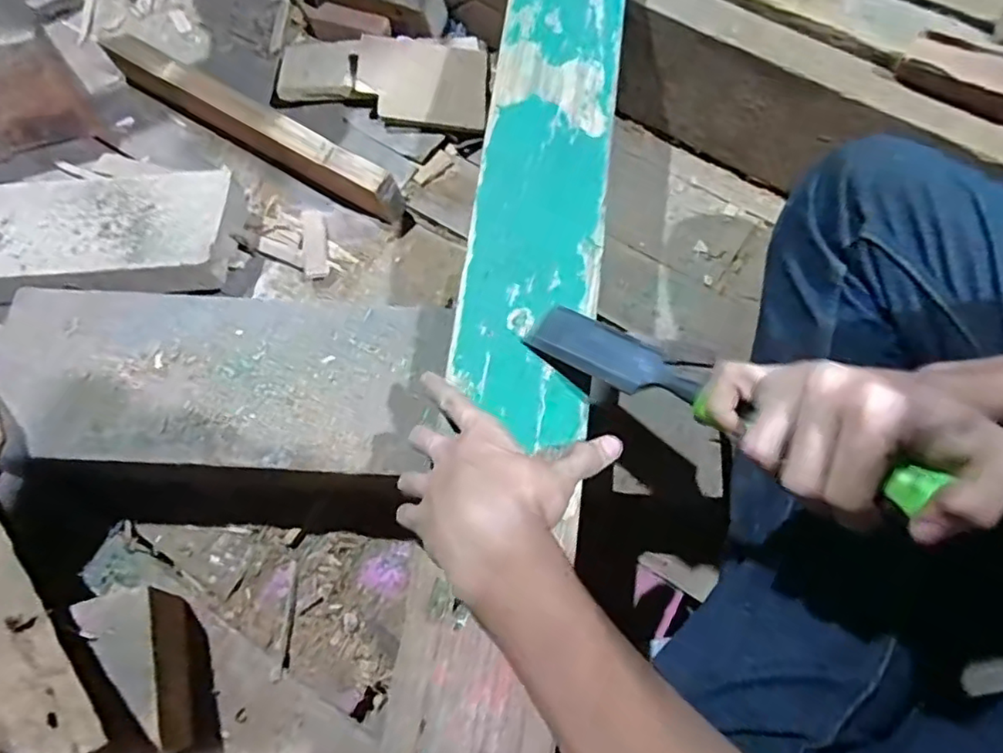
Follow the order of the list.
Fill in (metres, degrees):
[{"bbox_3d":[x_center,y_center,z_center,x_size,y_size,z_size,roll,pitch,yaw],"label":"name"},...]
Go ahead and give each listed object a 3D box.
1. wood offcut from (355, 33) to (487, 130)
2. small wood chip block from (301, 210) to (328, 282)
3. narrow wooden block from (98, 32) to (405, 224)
[{"bbox_3d":[-0.092,-0.333,0.686,0.137,0.016,0.095,9,91,-6],"label":"wood offcut"},{"bbox_3d":[-0.186,-0.131,0.611,0.022,0.011,0.081,-10,68,-4],"label":"small wood chip block"},{"bbox_3d":[-0.271,-0.266,0.651,0.382,0.062,0.028,30,71,12],"label":"narrow wooden block"}]

